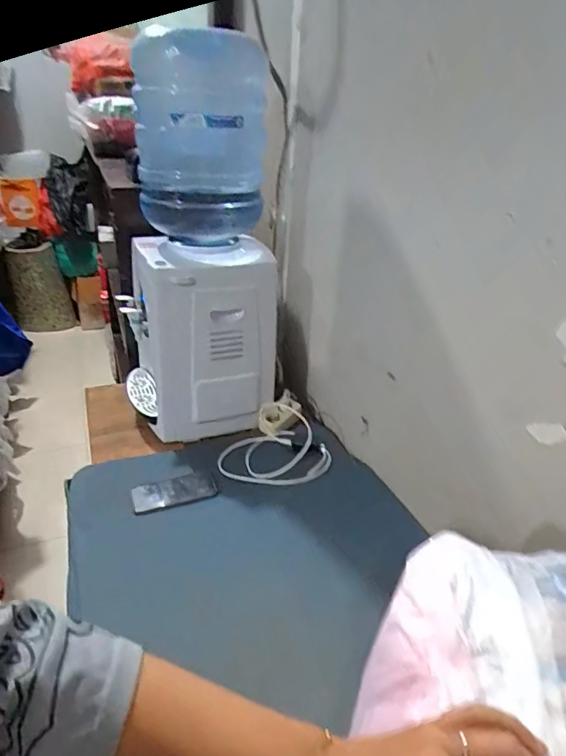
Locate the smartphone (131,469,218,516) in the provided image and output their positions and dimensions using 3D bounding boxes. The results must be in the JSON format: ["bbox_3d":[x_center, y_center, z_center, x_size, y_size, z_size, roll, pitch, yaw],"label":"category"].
[{"bbox_3d":[-0.223,0.232,1.038,0.165,0.015,0.079,-11,41,-20],"label":"smartphone"}]

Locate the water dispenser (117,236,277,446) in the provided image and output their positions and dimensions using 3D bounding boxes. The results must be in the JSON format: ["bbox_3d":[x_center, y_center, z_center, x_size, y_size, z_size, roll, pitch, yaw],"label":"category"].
[{"bbox_3d":[-0.212,-0.112,1.259,0.354,0.451,0.280,-4,28,-11],"label":"water dispenser"}]

